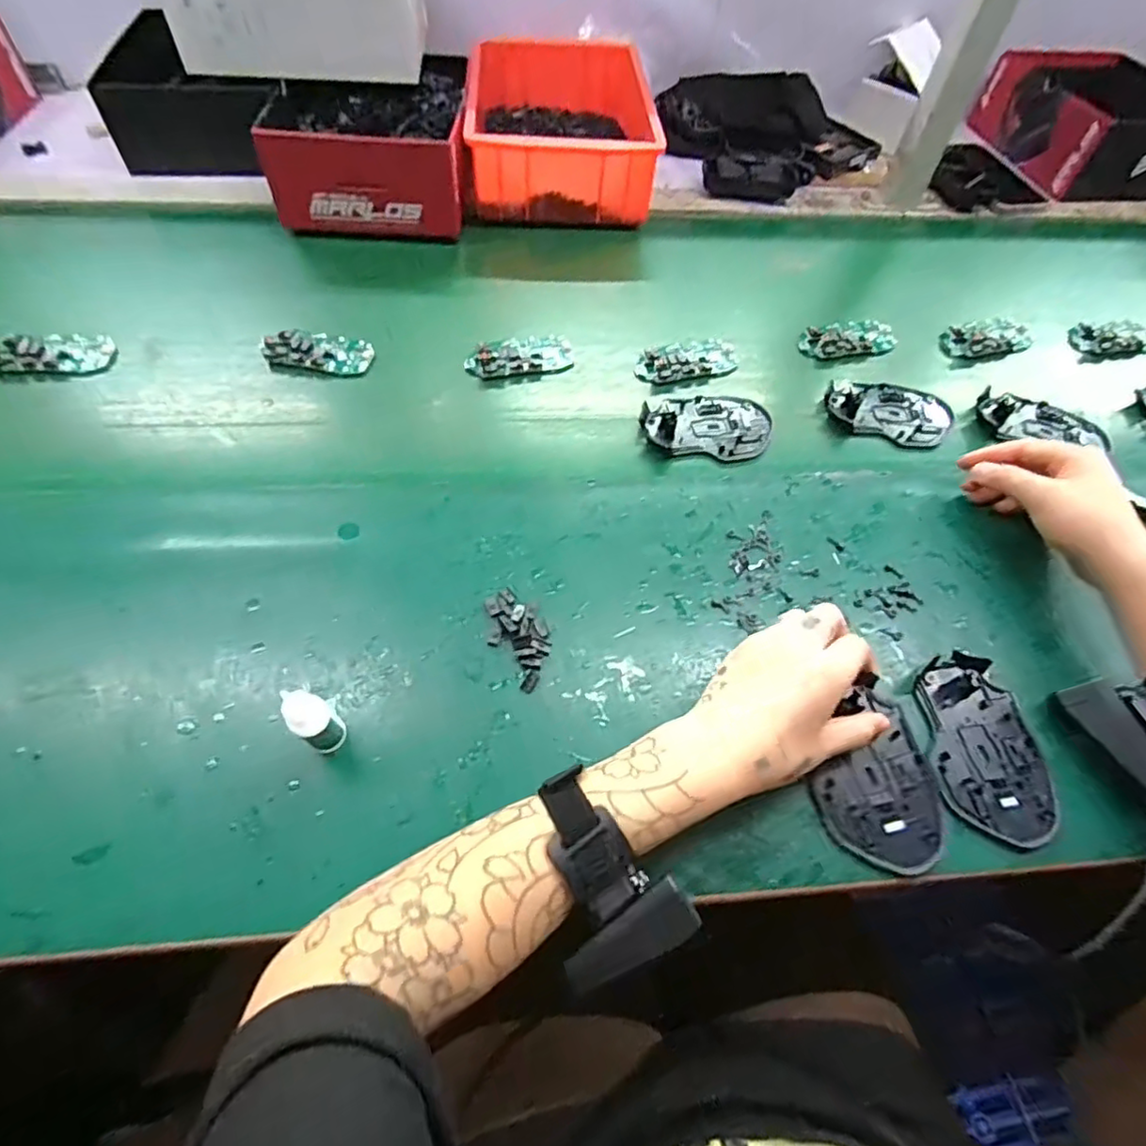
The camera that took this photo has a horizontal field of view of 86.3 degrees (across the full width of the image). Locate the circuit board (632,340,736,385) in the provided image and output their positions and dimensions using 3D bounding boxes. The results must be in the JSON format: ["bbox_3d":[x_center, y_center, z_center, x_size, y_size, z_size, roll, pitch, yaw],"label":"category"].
[{"bbox_3d":[0.107,-0.202,0.575,0.098,0.008,0.046,-12,60,-11],"label":"circuit board"}]

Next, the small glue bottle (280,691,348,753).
[{"bbox_3d":[-0.147,0.085,0.350,0.021,0.059,0.019,-26,64,-19],"label":"small glue bottle"}]

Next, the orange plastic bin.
[{"bbox_3d":[-0.015,-0.522,0.721,0.197,0.092,0.275,2,58,-3],"label":"orange plastic bin"}]

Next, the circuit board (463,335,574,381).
[{"bbox_3d":[-0.050,-0.202,0.564,0.098,0.011,0.046,-8,59,-9],"label":"circuit board"}]

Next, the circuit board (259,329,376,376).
[{"bbox_3d":[-0.228,-0.199,0.549,0.094,0.013,0.041,8,58,0],"label":"circuit board"}]

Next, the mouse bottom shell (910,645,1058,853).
[{"bbox_3d":[0.264,0.109,0.391,0.071,0.009,0.116,0,58,-4],"label":"mouse bottom shell"}]

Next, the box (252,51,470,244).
[{"bbox_3d":[-0.214,-0.475,0.675,0.192,0.096,0.236,0,58,-4],"label":"box"}]

